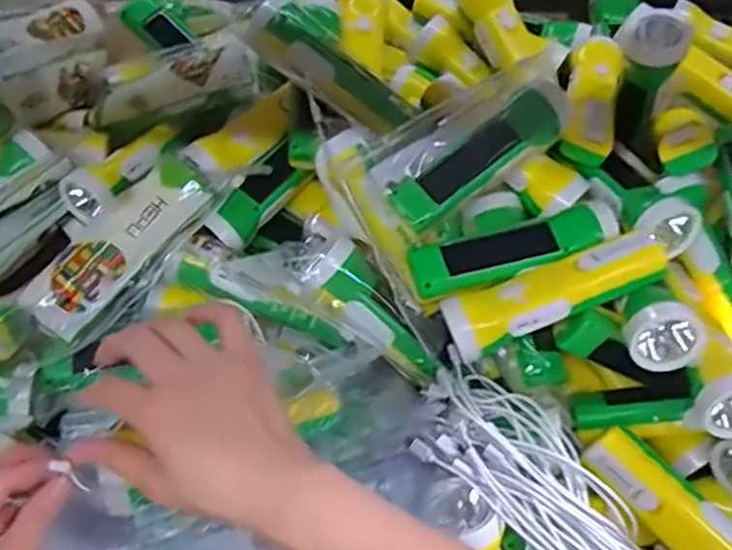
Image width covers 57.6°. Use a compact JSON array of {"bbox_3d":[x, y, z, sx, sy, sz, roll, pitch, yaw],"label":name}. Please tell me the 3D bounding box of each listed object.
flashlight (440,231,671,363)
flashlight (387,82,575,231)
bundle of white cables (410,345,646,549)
[{"bbox_3d":[0.141,0.013,0.507,0.165,0.047,0.046,-21,69,-7],"label":"flashlight"},{"bbox_3d":[0.096,-0.097,0.548,0.171,0.036,0.042,-35,72,-12],"label":"flashlight"},{"bbox_3d":[0.136,0.166,0.481,0.087,0.065,0.243,-43,73,-14],"label":"bundle of white cables"}]

